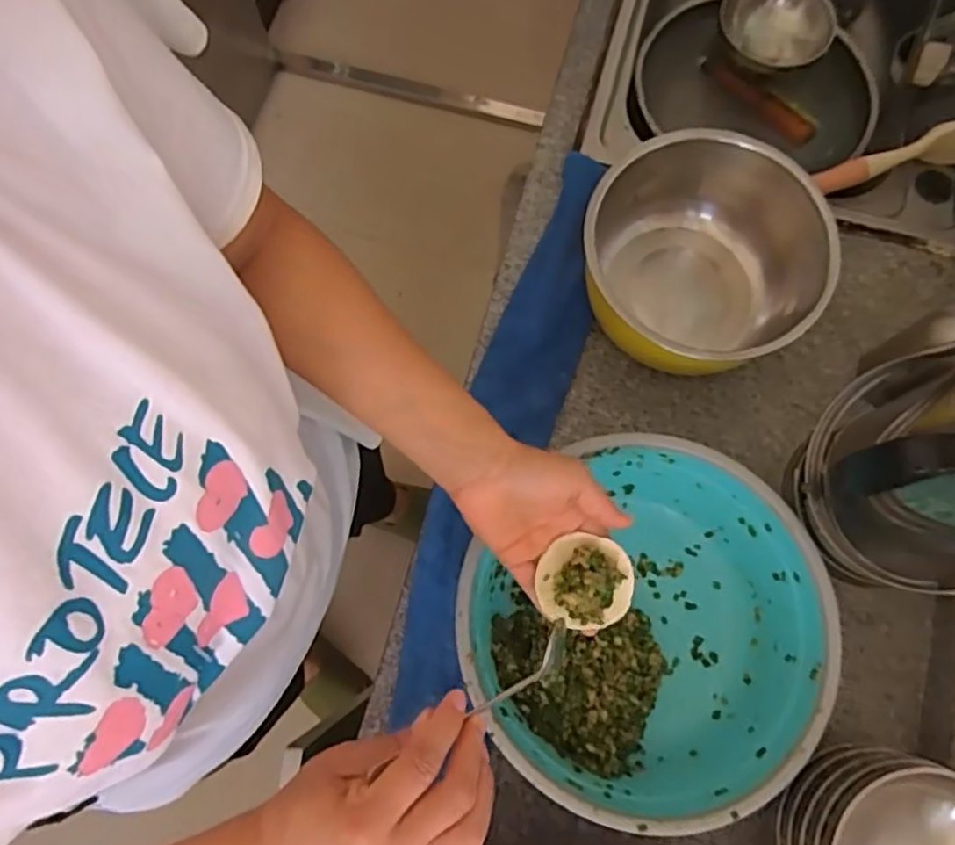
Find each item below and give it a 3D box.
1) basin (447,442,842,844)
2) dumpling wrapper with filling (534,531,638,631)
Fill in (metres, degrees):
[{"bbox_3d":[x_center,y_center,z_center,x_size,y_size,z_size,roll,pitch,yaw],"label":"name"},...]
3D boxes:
[{"bbox_3d":[0.134,0.170,0.591,0.284,0.113,0.289,44,80,10],"label":"basin"},{"bbox_3d":[0.079,0.115,0.496,0.066,0.013,0.062,4,76,1],"label":"dumpling wrapper with filling"}]

